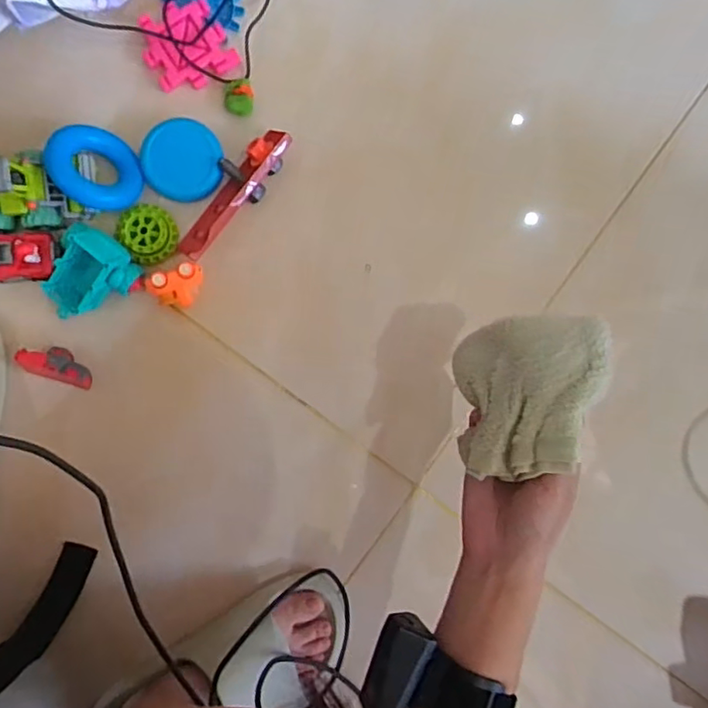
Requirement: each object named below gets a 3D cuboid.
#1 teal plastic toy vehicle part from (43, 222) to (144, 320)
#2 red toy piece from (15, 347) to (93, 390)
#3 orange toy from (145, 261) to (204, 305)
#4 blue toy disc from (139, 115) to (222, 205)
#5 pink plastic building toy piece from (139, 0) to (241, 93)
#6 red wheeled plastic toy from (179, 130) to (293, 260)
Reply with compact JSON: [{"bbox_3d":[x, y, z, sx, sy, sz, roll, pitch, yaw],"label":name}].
[{"bbox_3d":[-0.244,-0.071,0.538,0.068,0.053,0.084,27,88,-8],"label":"teal plastic toy vehicle part"},{"bbox_3d":[-0.280,0.009,0.547,0.067,0.034,0.027,22,89,-8],"label":"red toy piece"},{"bbox_3d":[-0.167,-0.064,0.551,0.050,0.043,0.035,-23,95,-6],"label":"orange toy"},{"bbox_3d":[-0.165,-0.186,0.557,0.073,0.026,0.073,0,92,-7],"label":"blue toy disc"},{"bbox_3d":[-0.163,-0.298,0.557,0.078,0.019,0.074,-31,95,-5],"label":"pink plastic building toy piece"},{"bbox_3d":[-0.116,-0.154,0.560,0.044,0.038,0.146,32,88,-7],"label":"red wheeled plastic toy"}]

